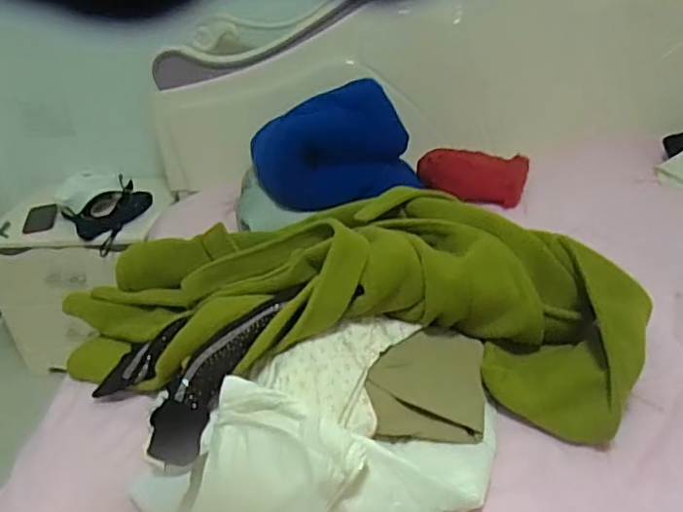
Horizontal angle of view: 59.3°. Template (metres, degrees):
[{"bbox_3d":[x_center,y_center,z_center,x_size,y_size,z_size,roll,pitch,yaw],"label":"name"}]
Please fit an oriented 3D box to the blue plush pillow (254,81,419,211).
[{"bbox_3d":[-0.016,-0.238,1.299,0.364,0.227,0.112,-8,30,-5],"label":"blue plush pillow"}]

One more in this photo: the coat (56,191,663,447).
[{"bbox_3d":[-0.049,0.068,0.896,0.893,0.239,0.386,2,31,12],"label":"coat"}]

